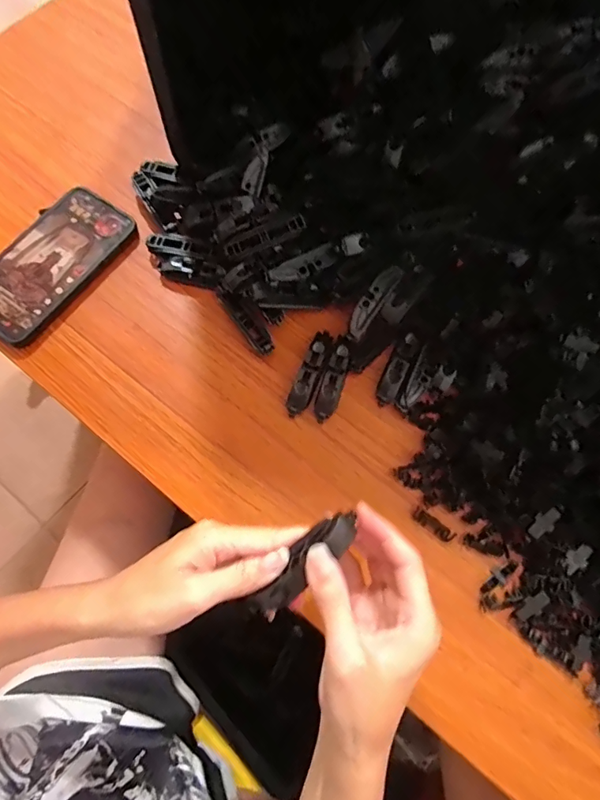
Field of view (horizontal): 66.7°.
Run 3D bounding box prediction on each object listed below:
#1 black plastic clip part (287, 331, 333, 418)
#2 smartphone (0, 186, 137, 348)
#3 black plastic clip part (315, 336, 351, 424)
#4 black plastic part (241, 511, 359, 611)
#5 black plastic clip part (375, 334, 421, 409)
[{"bbox_3d":[0.010,-0.024,0.394,0.018,0.016,0.079,22,73,6],"label":"black plastic clip part"},{"bbox_3d":[-0.228,-0.125,0.421,0.082,0.013,0.158,34,75,9],"label":"smartphone"},{"bbox_3d":[0.029,-0.017,0.391,0.018,0.017,0.072,17,73,4],"label":"black plastic clip part"},{"bbox_3d":[0.001,0.094,0.255,0.020,0.019,0.080,45,93,12],"label":"black plastic part"},{"bbox_3d":[0.083,-0.026,0.389,0.018,0.014,0.064,25,91,7],"label":"black plastic clip part"}]

